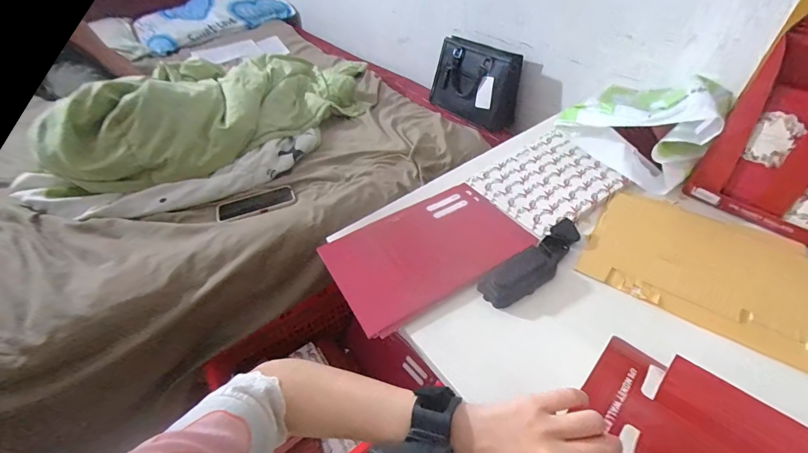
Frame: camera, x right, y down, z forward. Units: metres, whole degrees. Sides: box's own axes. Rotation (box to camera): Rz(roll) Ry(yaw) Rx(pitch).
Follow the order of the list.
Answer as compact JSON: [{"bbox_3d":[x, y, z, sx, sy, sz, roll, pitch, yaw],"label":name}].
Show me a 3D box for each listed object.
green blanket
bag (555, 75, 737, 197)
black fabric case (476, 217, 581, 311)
[{"bbox_3d":[-0.472,-0.370,0.982,0.461,0.192,0.814,28,51,29],"label":"green blanket"},{"bbox_3d":[0.439,-0.202,0.641,0.239,0.113,0.215,-31,50,-28],"label":"bag"},{"bbox_3d":[0.184,0.050,0.496,0.181,0.025,0.052,-29,49,-26],"label":"black fabric case"}]

